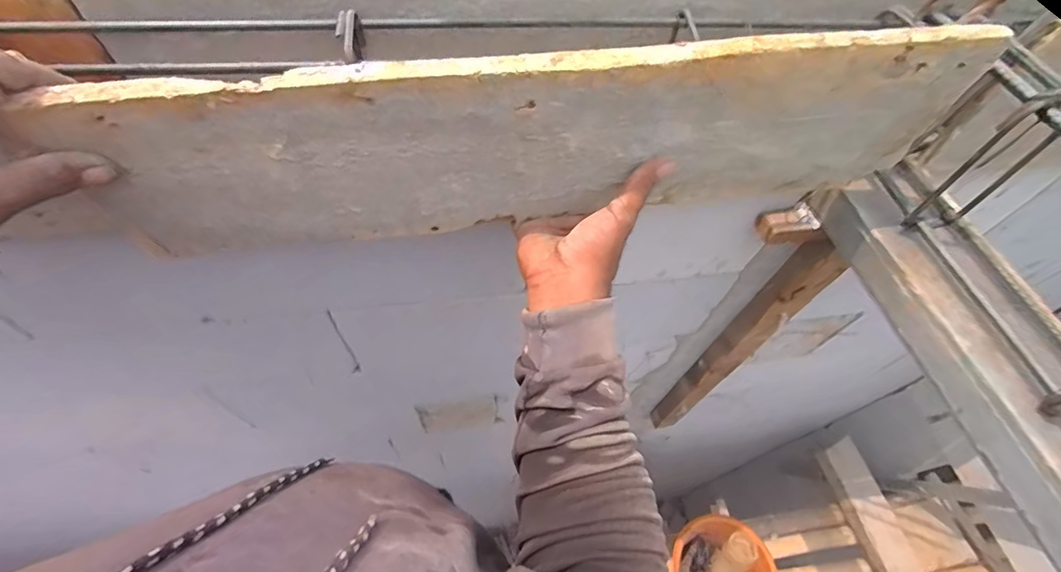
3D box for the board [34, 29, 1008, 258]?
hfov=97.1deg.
[{"bbox_3d":[0.024,-0.106,0.383,0.656,0.172,0.015,-7,58,-8],"label":"board"}]

